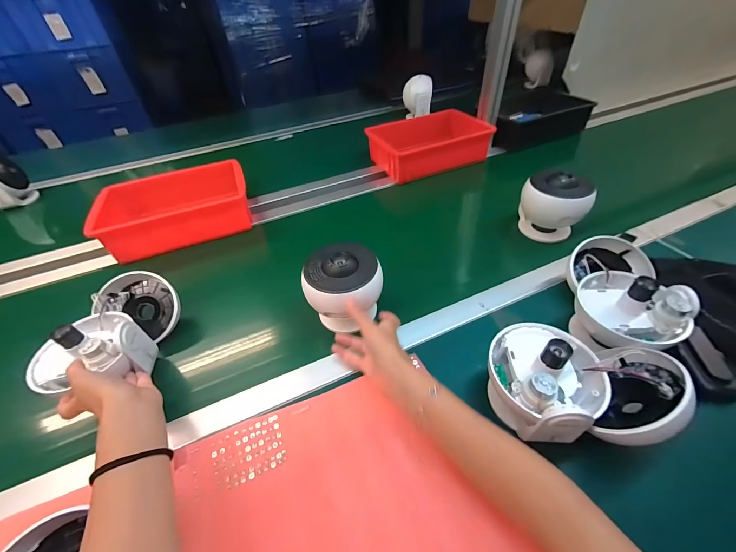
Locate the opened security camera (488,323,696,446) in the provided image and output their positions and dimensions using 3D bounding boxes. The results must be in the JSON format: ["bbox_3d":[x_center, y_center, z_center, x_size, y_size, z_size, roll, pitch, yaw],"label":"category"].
[{"bbox_3d":[0.229,0.117,0.348,0.171,0.103,0.118,4,43,12],"label":"opened security camera"}]

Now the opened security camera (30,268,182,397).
[{"bbox_3d":[-0.355,0.073,0.443,0.120,0.090,0.189,4,43,11],"label":"opened security camera"}]

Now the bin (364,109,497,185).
[{"bbox_3d":[0.170,-0.370,0.876,0.306,0.095,0.191,-18,43,-13],"label":"bin"}]

